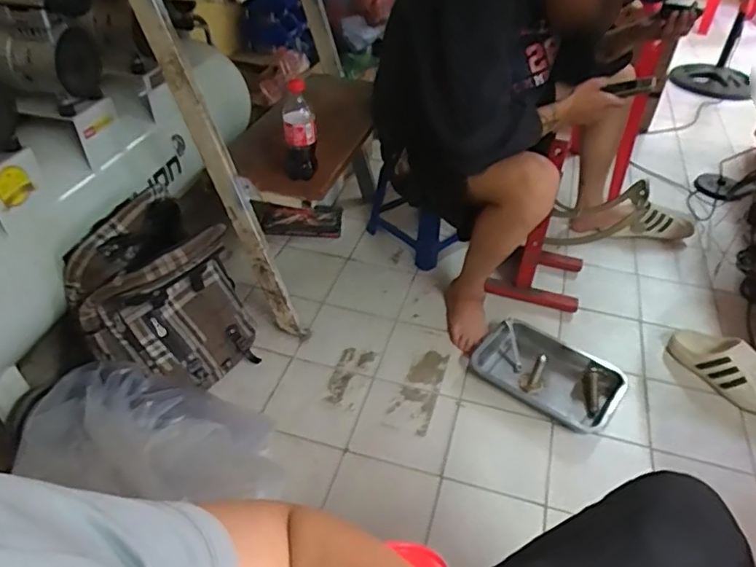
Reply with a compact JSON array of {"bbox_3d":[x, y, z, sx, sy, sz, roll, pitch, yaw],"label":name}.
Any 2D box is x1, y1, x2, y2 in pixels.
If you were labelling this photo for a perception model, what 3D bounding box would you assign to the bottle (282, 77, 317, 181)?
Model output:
[{"bbox_3d":[-0.156,-0.303,1.121,0.063,0.194,0.071,-6,41,-10],"label":"bottle"}]

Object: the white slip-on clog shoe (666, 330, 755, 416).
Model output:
[{"bbox_3d":[0.793,0.188,1.288,0.095,0.099,0.264,-24,47,-27],"label":"white slip-on clog shoe"}]

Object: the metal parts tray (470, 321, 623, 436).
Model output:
[{"bbox_3d":[0.381,0.194,1.266,0.307,0.035,0.202,29,47,28],"label":"metal parts tray"}]

